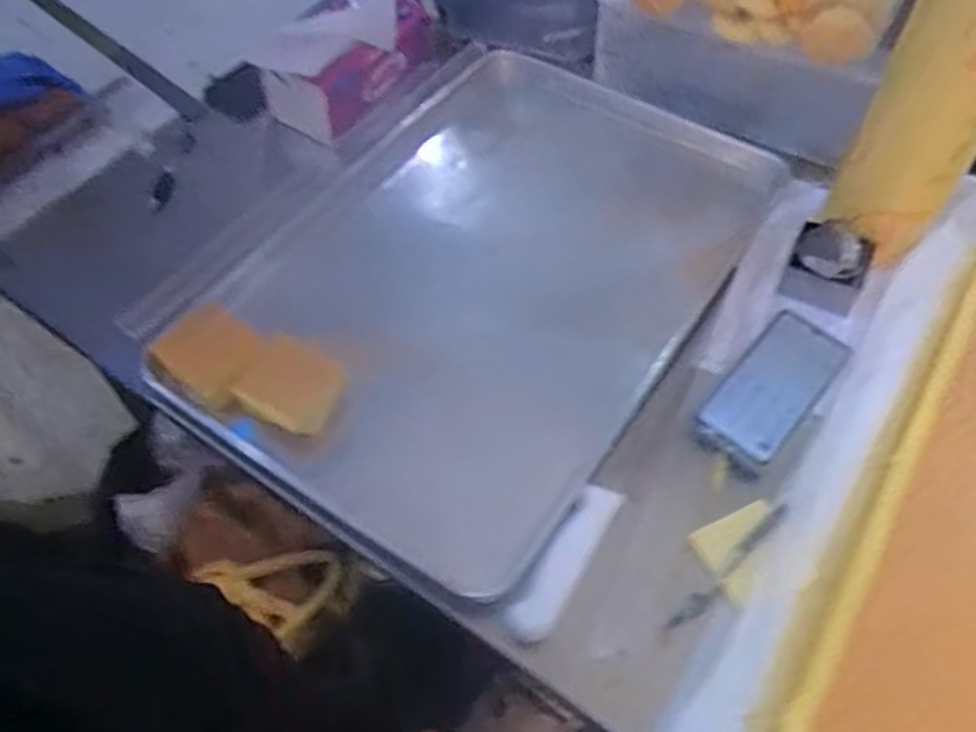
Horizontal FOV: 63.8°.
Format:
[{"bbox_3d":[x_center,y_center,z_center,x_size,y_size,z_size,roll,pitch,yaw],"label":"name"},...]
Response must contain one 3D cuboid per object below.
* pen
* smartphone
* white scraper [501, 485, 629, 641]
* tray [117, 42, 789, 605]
[{"bbox_3d":[0.191,0.156,0.613,0.139,0.008,0.014,-37,63,-22],"label":"pen"},{"bbox_3d":[0.260,0.015,0.707,0.073,0.008,0.152,37,63,23],"label":"smartphone"},{"bbox_3d":[0.063,0.157,0.631,0.034,0.009,0.142,28,61,19],"label":"white scraper"},{"bbox_3d":[-0.006,-0.111,0.808,0.450,0.049,0.618,31,61,20],"label":"tray"}]

